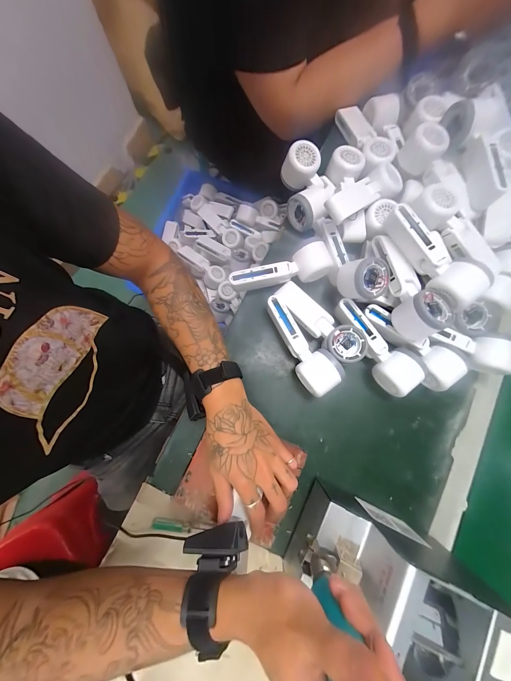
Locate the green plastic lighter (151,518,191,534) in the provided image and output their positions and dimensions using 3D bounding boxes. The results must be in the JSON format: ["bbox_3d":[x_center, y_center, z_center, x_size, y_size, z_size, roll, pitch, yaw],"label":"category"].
[{"bbox_3d":[-0.121,0.268,0.355,0.057,0.017,0.010,3,80,0],"label":"green plastic lighter"}]

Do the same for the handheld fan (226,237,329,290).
[{"bbox_3d":[0.039,-0.121,0.405,0.162,0.047,0.052,-11,80,-3],"label":"handheld fan"}]

